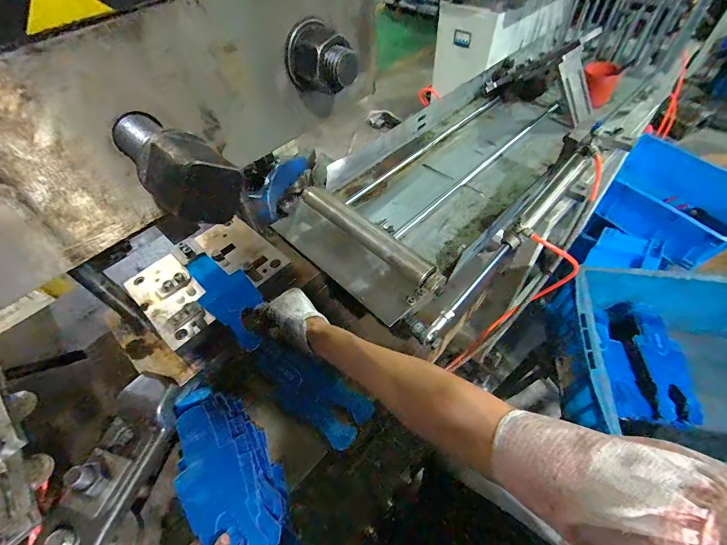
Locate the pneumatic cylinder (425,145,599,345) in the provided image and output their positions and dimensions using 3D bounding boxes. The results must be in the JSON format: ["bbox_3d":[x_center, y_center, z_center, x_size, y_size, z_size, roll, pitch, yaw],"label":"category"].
[{"bbox_3d":[0.220,-0.049,0.498,0.033,0.050,0.383,38,78,28],"label":"pneumatic cylinder"}]

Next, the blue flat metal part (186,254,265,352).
[{"bbox_3d":[-0.192,0.032,0.486,0.068,0.011,0.178,-34,62,-20],"label":"blue flat metal part"}]

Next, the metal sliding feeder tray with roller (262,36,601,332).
[{"bbox_3d":[0.203,-0.223,0.669,0.752,0.100,0.366,-39,59,-23],"label":"metal sliding feeder tray with roller"}]

